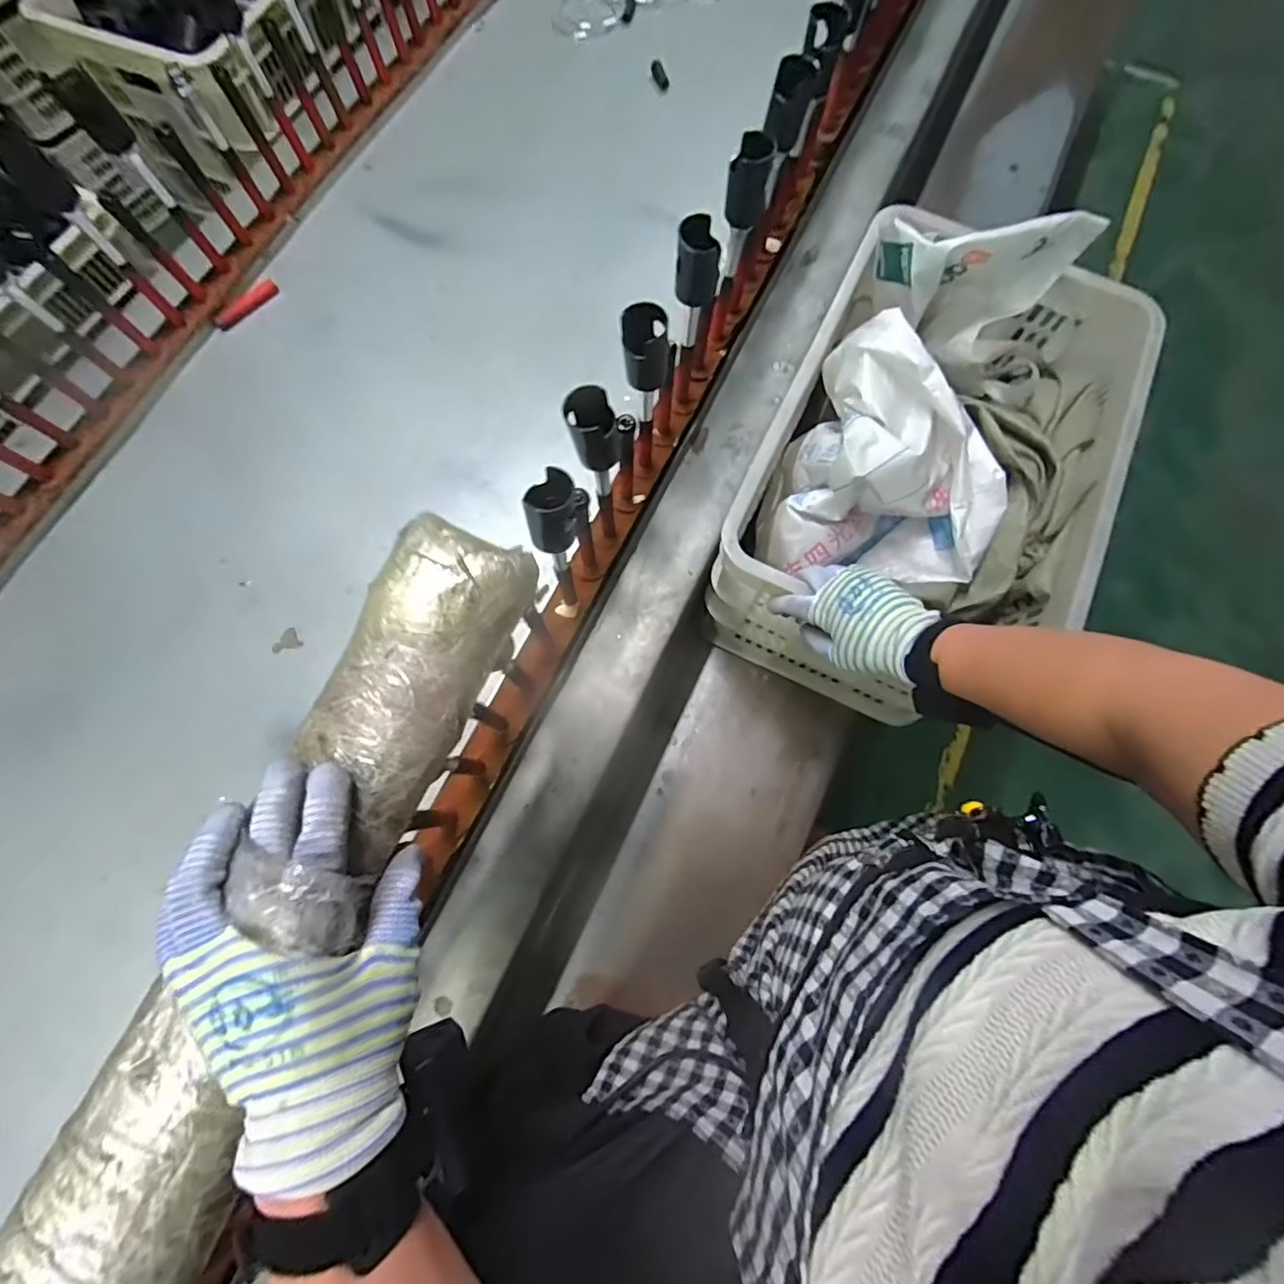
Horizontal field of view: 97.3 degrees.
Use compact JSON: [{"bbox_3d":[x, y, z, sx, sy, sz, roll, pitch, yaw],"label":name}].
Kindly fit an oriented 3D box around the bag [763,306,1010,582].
[{"bbox_3d":[0.278,-0.177,0.632,0.234,0.231,0.175,23,70,7],"label":"bag"}]

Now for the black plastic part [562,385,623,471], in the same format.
[{"bbox_3d":[-0.043,-0.184,0.494,0.041,0.063,0.039,-12,70,-6],"label":"black plastic part"}]

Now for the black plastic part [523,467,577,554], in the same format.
[{"bbox_3d":[-0.075,-0.106,0.471,0.040,0.065,0.041,-5,69,-4],"label":"black plastic part"}]

